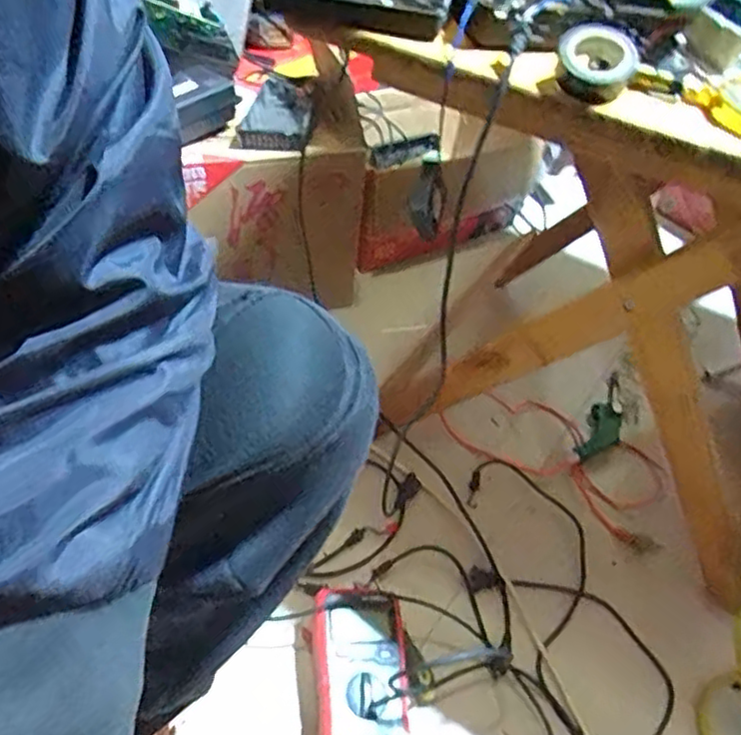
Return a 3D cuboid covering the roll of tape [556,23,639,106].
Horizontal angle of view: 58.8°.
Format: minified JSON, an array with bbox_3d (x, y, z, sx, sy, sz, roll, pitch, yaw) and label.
[{"bbox_3d":[0.149,-0.202,0.437,0.053,0.033,0.045,20,47,12],"label":"roll of tape"}]

